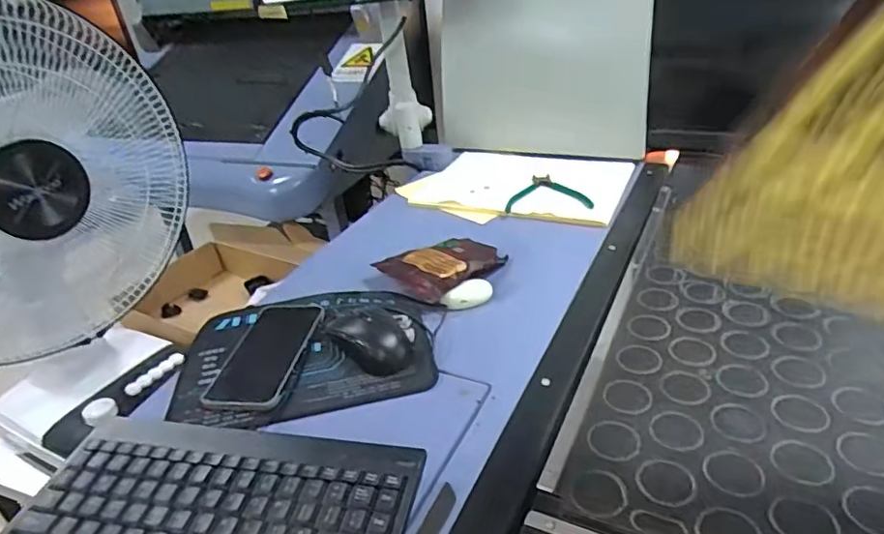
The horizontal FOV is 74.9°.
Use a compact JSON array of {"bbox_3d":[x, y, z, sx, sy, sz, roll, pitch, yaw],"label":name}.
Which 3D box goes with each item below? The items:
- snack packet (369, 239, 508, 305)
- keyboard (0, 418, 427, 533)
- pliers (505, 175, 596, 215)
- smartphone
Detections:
[{"bbox_3d":[0.004,-0.006,0.761,0.144,0.021,0.112,-28,37,-34],"label":"snack packet"},{"bbox_3d":[-0.169,0.180,0.423,0.289,0.022,0.157,4,31,16],"label":"keyboard"},{"bbox_3d":[0.167,-0.122,0.905,0.125,0.012,0.131,-1,32,12],"label":"pliers"},{"bbox_3d":[-0.184,0.086,0.607,0.083,0.015,0.165,-1,30,8],"label":"smartphone"}]

